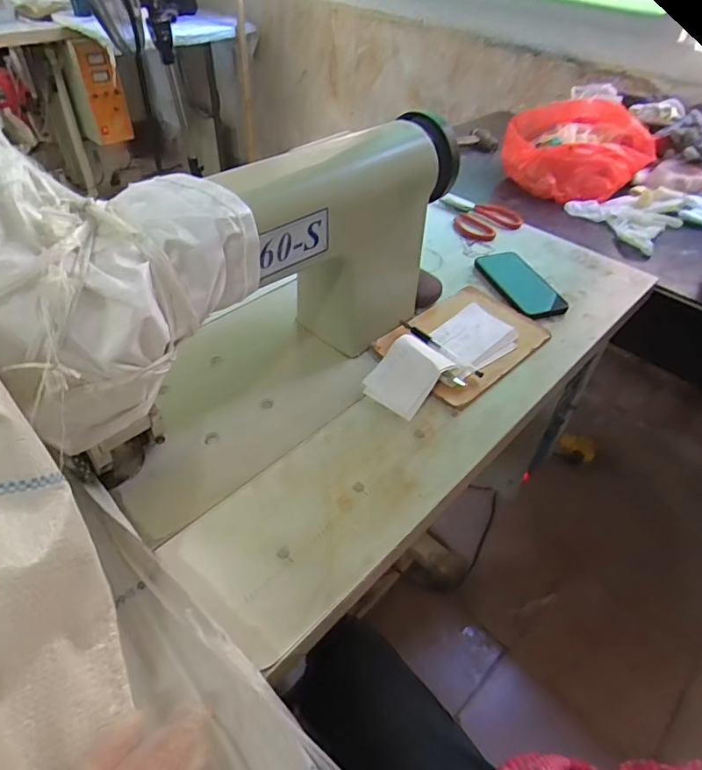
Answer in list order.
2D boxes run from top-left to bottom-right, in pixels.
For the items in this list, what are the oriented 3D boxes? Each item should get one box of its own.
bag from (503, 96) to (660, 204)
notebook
[{"bbox_3d":[0.451,-0.480,1.027,0.244,0.152,0.202,34,52,30],"label":"bag"},{"bbox_3d":[0.119,-0.042,0.631,0.094,0.043,0.230,36,52,28],"label":"notebook"}]

